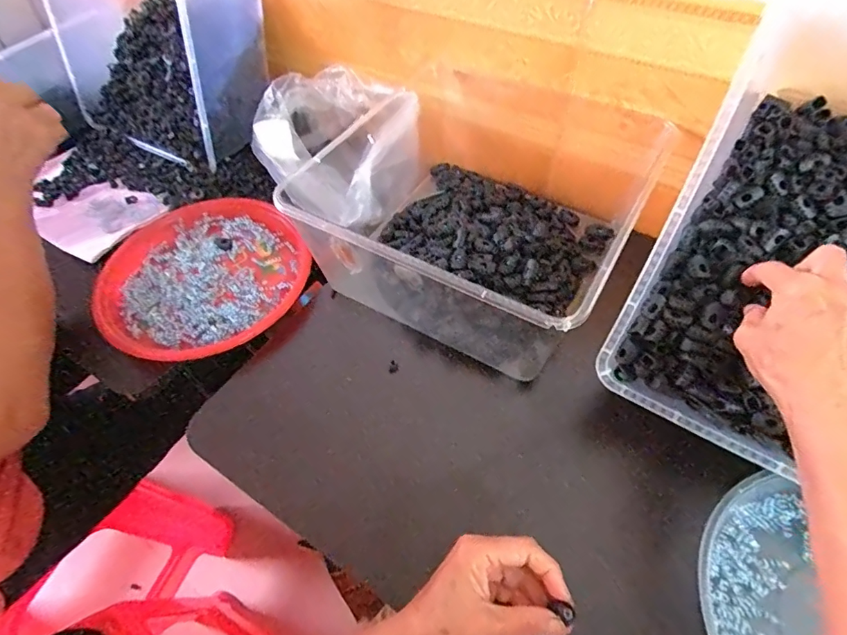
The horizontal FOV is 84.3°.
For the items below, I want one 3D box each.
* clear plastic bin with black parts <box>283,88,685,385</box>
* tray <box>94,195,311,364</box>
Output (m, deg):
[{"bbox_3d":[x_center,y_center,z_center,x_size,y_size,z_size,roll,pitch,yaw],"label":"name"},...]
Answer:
[{"bbox_3d":[0.060,-0.125,0.517,0.318,0.140,0.326,27,60,21],"label":"clear plastic bin with black parts"},{"bbox_3d":[-0.262,-0.055,0.559,0.231,0.027,0.241,-37,60,-21],"label":"tray"}]

